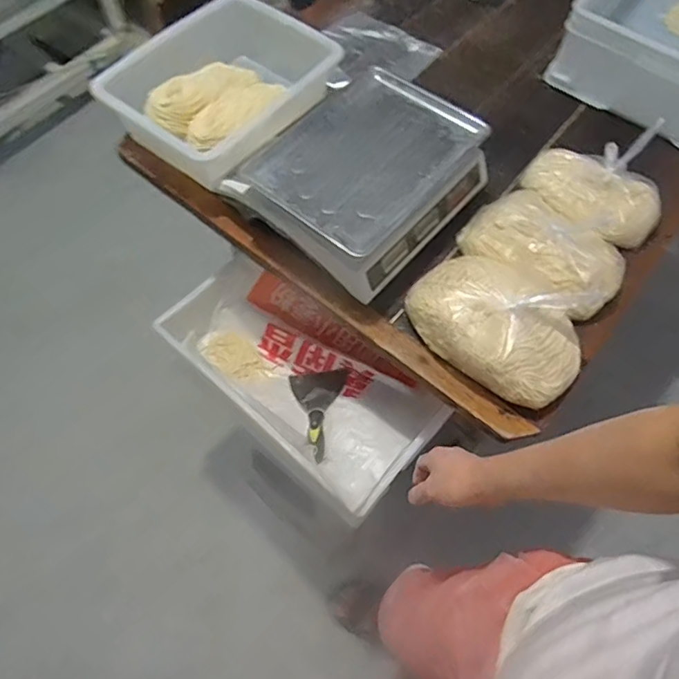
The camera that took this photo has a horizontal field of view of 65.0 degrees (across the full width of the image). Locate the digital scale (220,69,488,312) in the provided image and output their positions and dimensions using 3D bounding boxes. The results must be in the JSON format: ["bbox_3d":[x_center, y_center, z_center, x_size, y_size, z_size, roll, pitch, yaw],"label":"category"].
[{"bbox_3d":[0.031,-0.269,0.848,0.305,0.099,0.348,36,66,16],"label":"digital scale"}]

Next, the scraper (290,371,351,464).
[{"bbox_3d":[-0.039,0.128,0.963,0.105,0.031,0.193,2,43,-1],"label":"scraper"}]

